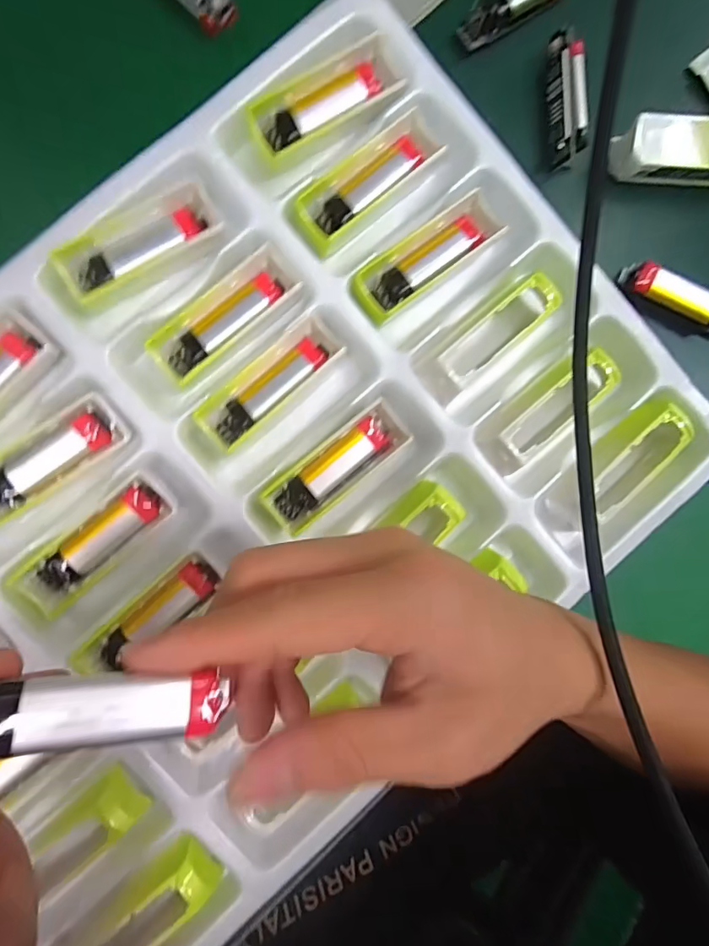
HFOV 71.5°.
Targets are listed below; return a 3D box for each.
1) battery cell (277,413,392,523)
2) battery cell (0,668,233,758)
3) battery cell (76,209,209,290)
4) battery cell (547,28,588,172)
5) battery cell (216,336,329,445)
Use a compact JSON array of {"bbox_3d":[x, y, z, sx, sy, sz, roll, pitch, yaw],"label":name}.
[{"bbox_3d":[-0.012,-0.002,0.258,0.067,0.013,0.018,-38,94,-4],"label":"battery cell"},{"bbox_3d":[-0.065,0.061,0.128,0.065,0.010,0.015,10,86,-30],"label":"battery cell"},{"bbox_3d":[-0.106,-0.111,0.249,0.067,0.011,0.014,-32,93,-5],"label":"battery cell"},{"bbox_3d":[0.116,-0.203,0.268,0.018,0.013,0.068,-3,91,-6],"label":"battery cell"},{"bbox_3d":[-0.043,-0.043,0.254,0.070,0.010,0.016,-41,94,-4],"label":"battery cell"}]

